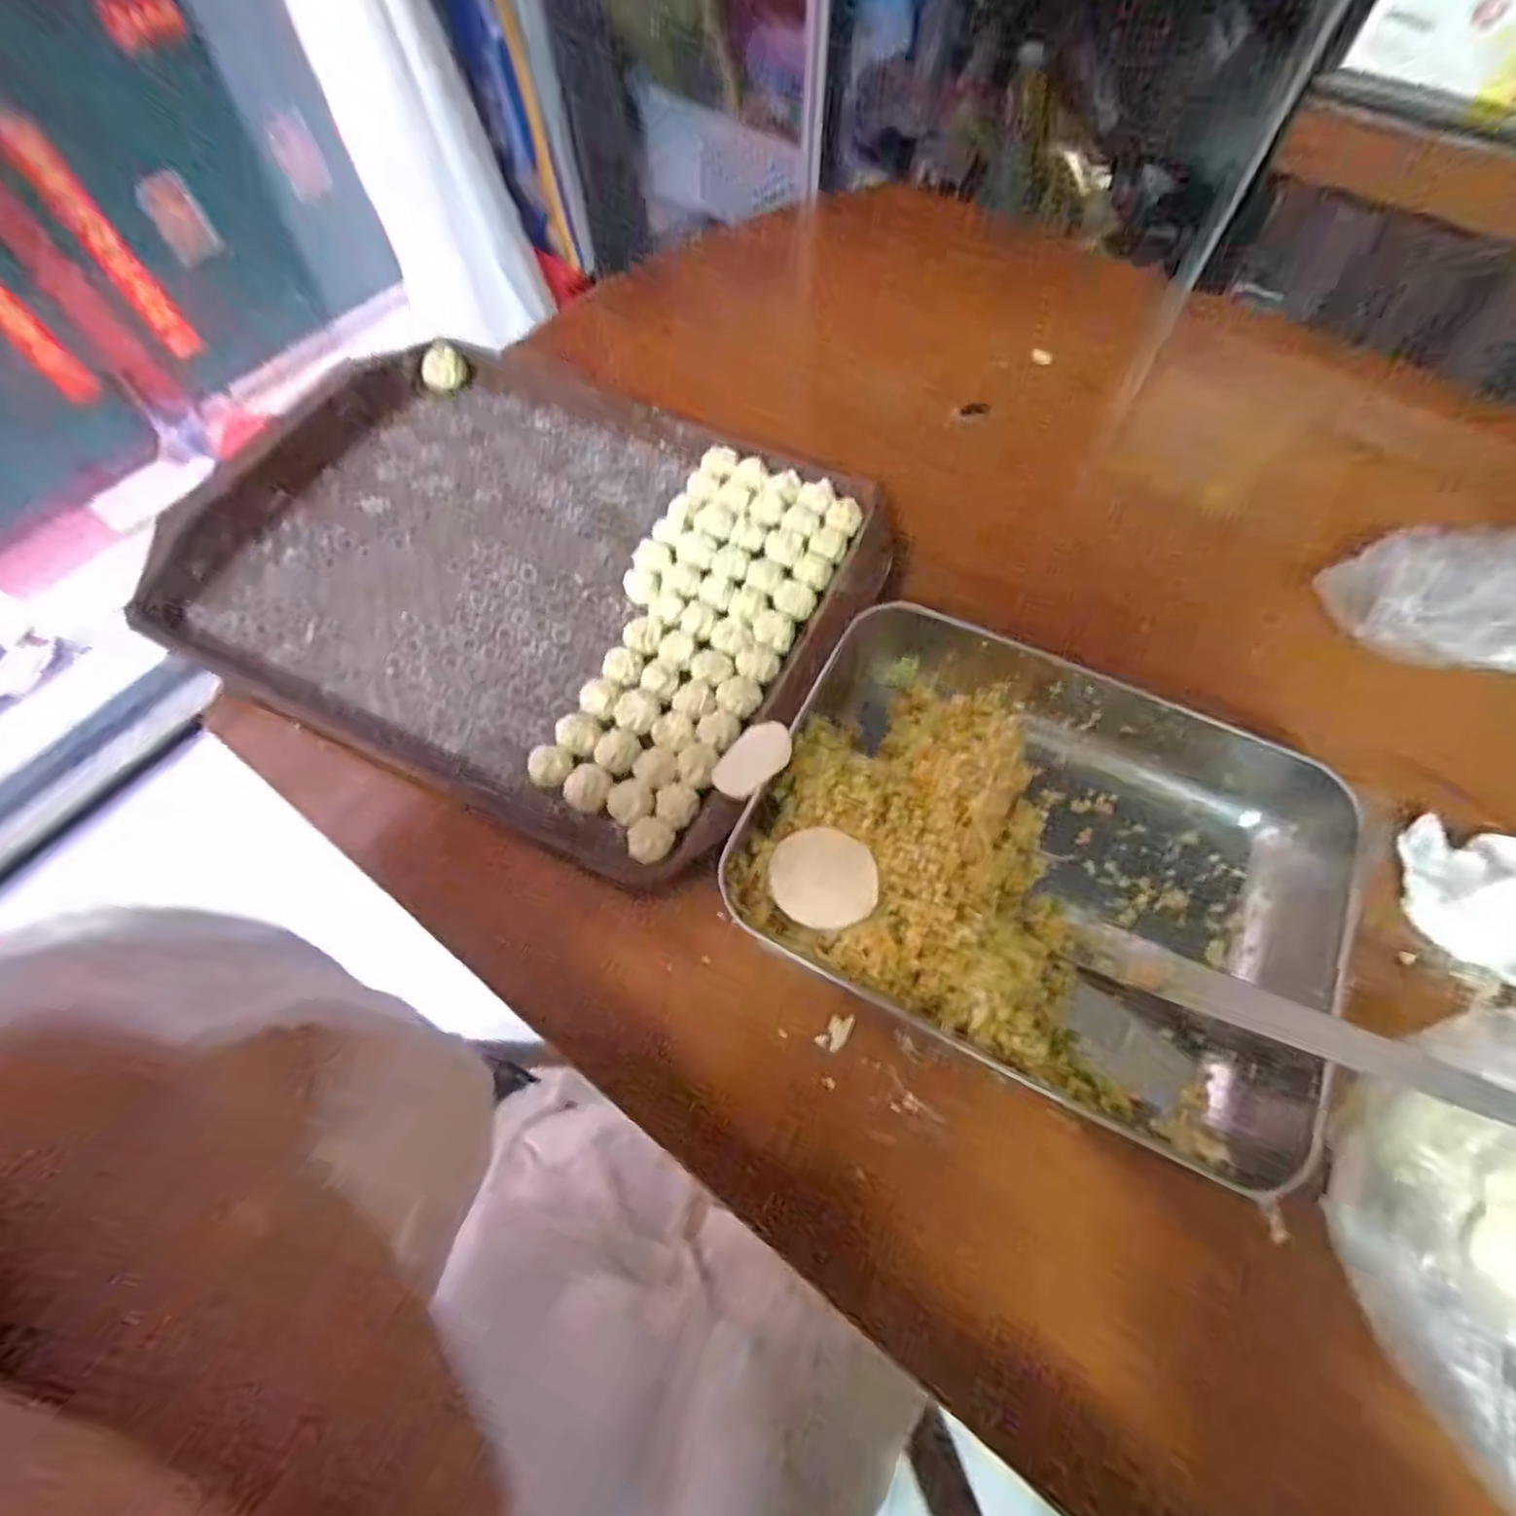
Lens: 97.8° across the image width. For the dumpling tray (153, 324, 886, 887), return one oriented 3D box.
[{"bbox_3d":[-0.141,-0.127,0.407,0.391,0.035,0.293,25,70,13],"label":"dumpling tray"}]

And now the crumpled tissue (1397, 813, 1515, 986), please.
[{"bbox_3d":[0.354,0.061,0.313,0.078,0.028,0.074,32,69,14],"label":"crumpled tissue"}]

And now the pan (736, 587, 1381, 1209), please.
[{"bbox_3d":[0.136,0.034,0.317,0.251,0.045,0.215,24,67,11],"label":"pan"}]

